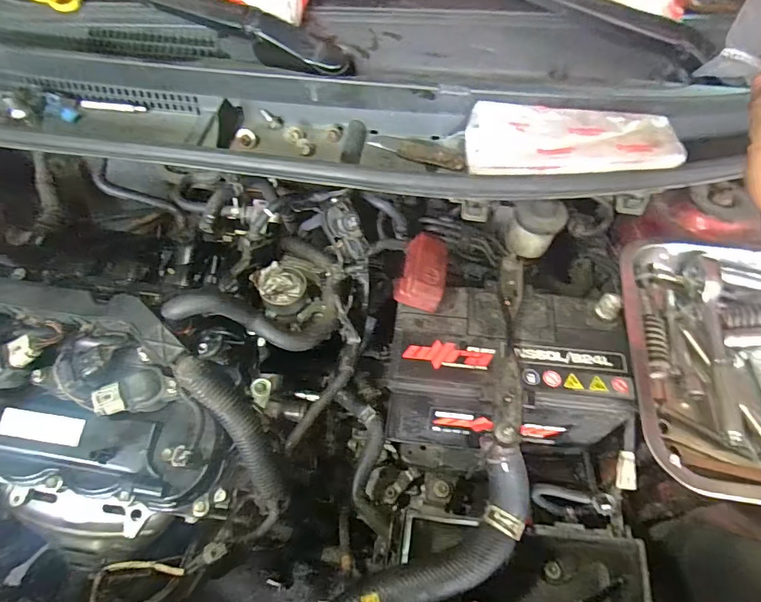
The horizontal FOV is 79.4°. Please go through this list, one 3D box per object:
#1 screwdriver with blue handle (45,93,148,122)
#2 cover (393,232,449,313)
[{"bbox_3d":[-0.312,-0.214,0.504,0.107,0.015,0.029,-3,55,-2],"label":"screwdriver with blue handle"},{"bbox_3d":[0.042,-0.030,0.460,0.048,0.029,0.073,8,55,5],"label":"cover"}]

